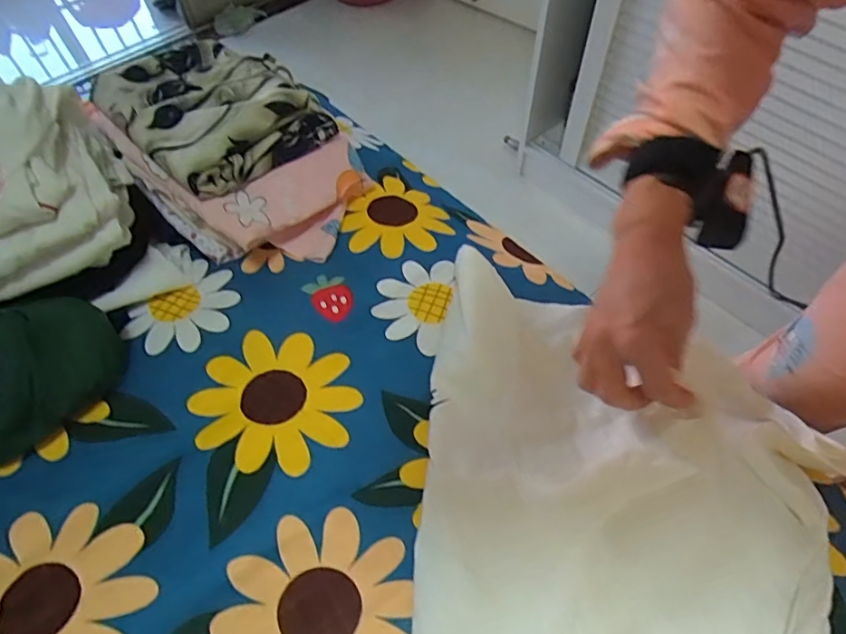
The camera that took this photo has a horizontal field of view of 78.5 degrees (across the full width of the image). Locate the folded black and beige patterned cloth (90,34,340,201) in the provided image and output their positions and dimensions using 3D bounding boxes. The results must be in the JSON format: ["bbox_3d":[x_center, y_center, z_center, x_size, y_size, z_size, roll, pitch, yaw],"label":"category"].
[{"bbox_3d":[-0.230,-0.243,0.589,0.203,0.051,0.210,-40,64,-21],"label":"folded black and beige patterned cloth"}]

